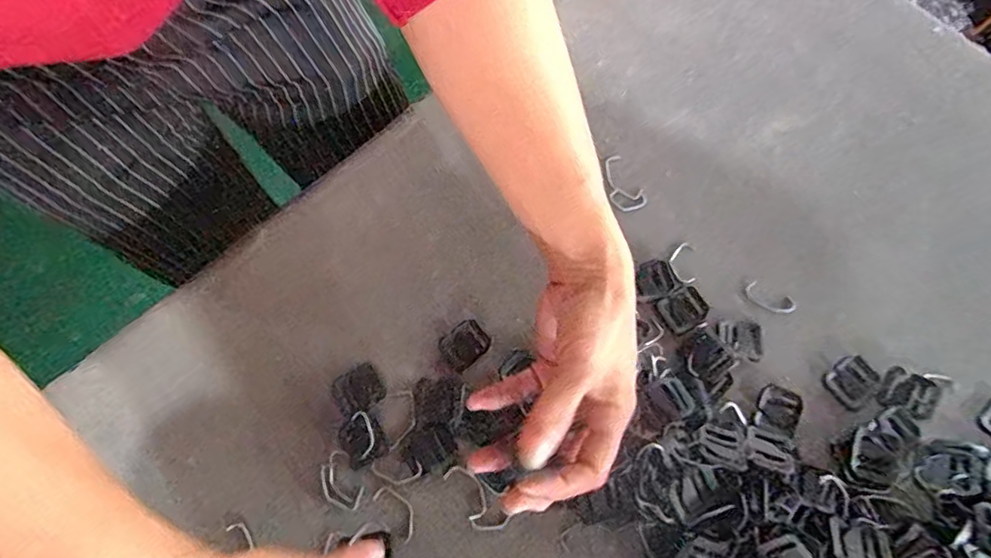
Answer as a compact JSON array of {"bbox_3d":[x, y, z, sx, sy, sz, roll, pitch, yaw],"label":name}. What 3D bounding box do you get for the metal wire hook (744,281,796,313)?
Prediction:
[{"bbox_3d":[0.212,0.015,0.437,0.038,0.004,0.017,28,73,10],"label":"metal wire hook"}]

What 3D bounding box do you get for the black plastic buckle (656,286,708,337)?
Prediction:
[{"bbox_3d":[0.143,0.023,0.428,0.034,0.004,0.030,-27,72,-9],"label":"black plastic buckle"}]

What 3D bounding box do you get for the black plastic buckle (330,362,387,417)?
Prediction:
[{"bbox_3d":[-0.100,0.080,0.409,0.035,0.004,0.032,-33,73,-11],"label":"black plastic buckle"}]

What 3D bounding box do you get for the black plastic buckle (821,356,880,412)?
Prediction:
[{"bbox_3d":[0.259,0.075,0.413,0.037,0.004,0.032,-40,75,-13],"label":"black plastic buckle"}]

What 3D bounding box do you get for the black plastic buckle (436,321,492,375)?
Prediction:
[{"bbox_3d":[-0.023,0.049,0.420,0.034,0.004,0.029,-36,74,-12],"label":"black plastic buckle"}]

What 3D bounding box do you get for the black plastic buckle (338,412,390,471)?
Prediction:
[{"bbox_3d":[-0.093,0.112,0.396,0.029,0.006,0.034,-30,73,-10],"label":"black plastic buckle"}]

